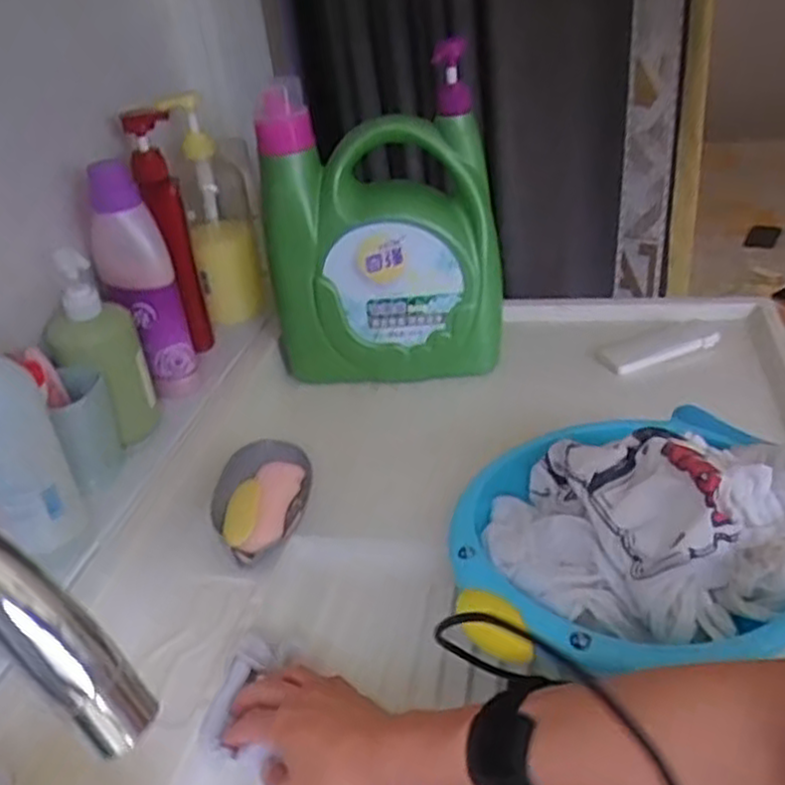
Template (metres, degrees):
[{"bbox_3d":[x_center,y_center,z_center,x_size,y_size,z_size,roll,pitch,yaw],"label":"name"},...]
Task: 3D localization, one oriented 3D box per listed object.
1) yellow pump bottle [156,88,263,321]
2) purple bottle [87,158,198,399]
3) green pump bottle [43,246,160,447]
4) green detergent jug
[{"bbox_3d":[-0.206,-0.216,0.899,0.070,0.253,0.072,-11,31,-6],"label":"yellow pump bottle"},{"bbox_3d":[-0.246,-0.104,0.747,0.063,0.228,0.045,-21,33,-22],"label":"purple bottle"},{"bbox_3d":[-0.267,-0.037,0.693,0.074,0.179,0.050,-19,33,-19],"label":"green pump bottle"},{"bbox_3d":[-0.014,-0.174,0.840,0.248,0.322,0.094,0,31,11],"label":"green detergent jug"}]

